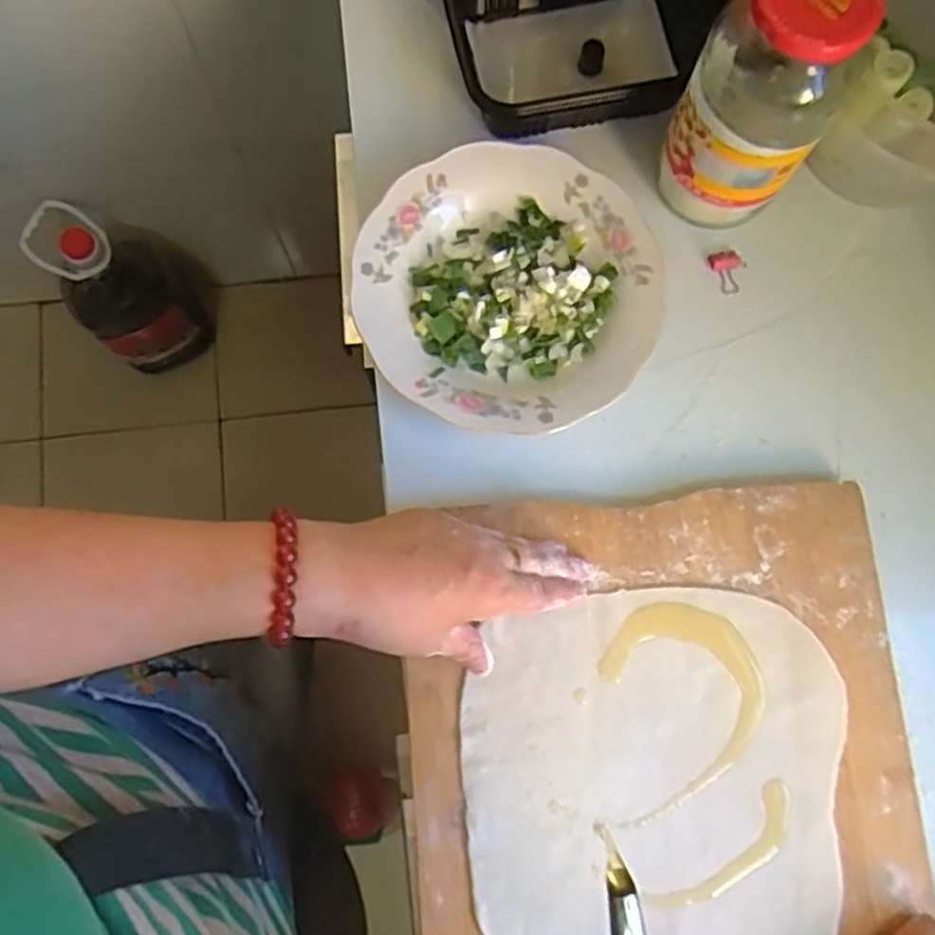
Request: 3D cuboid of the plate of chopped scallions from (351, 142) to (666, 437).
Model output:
[{"bbox_3d":[0.027,-0.115,0.503,0.190,0.033,0.182,0,78,-2],"label":"plate of chopped scallions"}]

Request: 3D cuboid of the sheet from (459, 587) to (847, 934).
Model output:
[{"bbox_3d":[0.110,0.182,0.447,0.217,0.010,0.211,-1,78,-2],"label":"sheet"}]

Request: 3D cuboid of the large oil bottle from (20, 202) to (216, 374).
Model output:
[{"bbox_3d":[-0.506,-0.276,1.157,0.153,0.321,0.186,43,80,7],"label":"large oil bottle"}]

